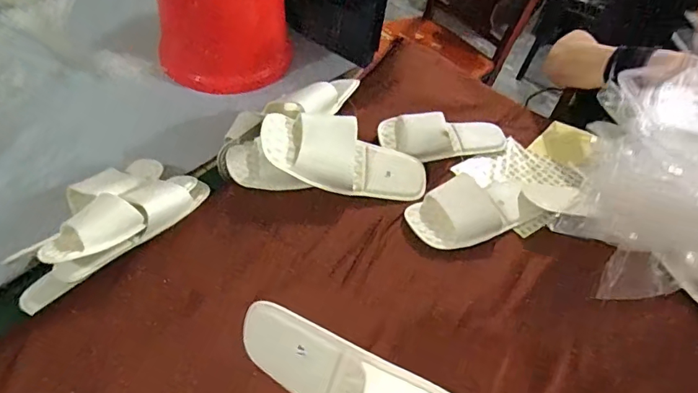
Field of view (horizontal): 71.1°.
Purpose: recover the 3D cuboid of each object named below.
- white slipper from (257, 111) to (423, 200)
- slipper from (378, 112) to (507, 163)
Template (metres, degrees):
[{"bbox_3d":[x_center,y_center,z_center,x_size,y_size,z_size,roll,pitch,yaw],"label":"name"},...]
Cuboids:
[{"bbox_3d":[0.000,-0.064,0.761,0.271,0.066,0.105,17,47,-20],"label":"white slipper"},{"bbox_3d":[0.171,-0.110,0.848,0.234,0.046,0.096,-2,50,-10],"label":"slipper"}]

